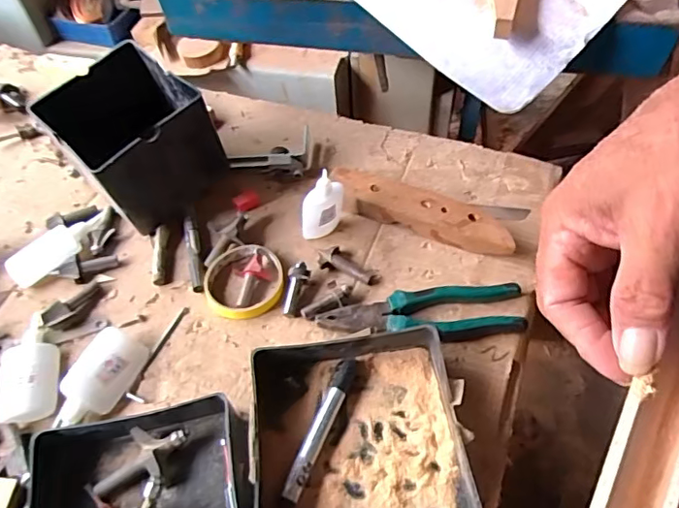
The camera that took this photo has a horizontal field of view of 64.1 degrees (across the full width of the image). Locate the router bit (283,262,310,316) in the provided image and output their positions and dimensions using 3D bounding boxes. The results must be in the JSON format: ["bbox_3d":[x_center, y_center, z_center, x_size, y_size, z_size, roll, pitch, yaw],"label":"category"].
[{"bbox_3d":[-0.044,0.036,0.554,0.021,0.017,0.054,12,77,11],"label":"router bit"}]

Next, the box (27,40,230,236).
[{"bbox_3d":[-0.227,-0.119,0.609,0.134,0.139,0.129,38,64,26],"label":"box"}]

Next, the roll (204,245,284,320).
[{"bbox_3d":[-0.099,0.029,0.568,0.082,0.016,0.084,-1,54,2],"label":"roll"}]

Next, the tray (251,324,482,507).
[{"bbox_3d":[0.014,0.150,0.456,0.166,0.043,0.176,-7,54,-3],"label":"tray"}]

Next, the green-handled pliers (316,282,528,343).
[{"bbox_3d":[0.083,0.061,0.532,0.195,0.019,0.056,-8,54,-3],"label":"green-handled pliers"}]

